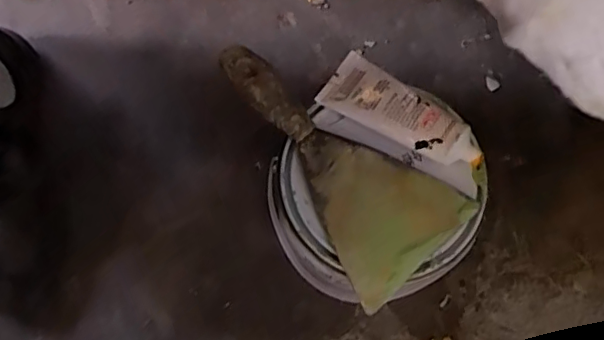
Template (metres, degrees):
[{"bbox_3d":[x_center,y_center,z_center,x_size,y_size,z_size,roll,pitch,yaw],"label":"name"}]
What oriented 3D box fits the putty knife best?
[{"bbox_3d":[0.017,-0.009,0.415,0.100,0.023,0.202,-43,79,-9],"label":"putty knife"}]

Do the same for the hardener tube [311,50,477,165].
[{"bbox_3d":[0.073,-0.043,0.419,0.120,0.028,0.047,34,77,9],"label":"hardener tube"}]

